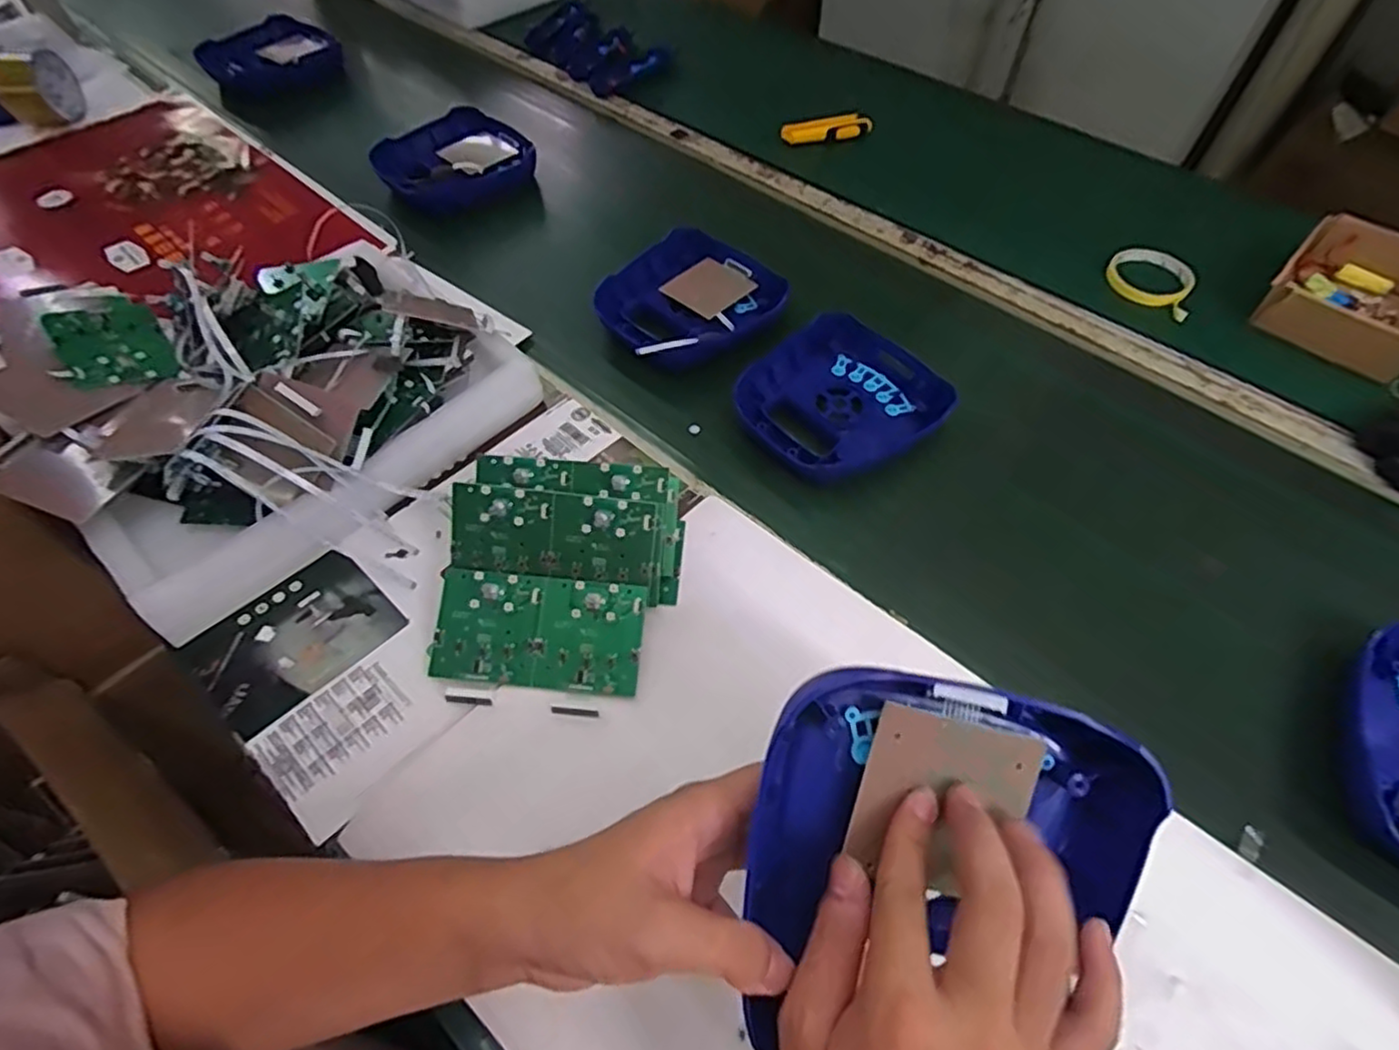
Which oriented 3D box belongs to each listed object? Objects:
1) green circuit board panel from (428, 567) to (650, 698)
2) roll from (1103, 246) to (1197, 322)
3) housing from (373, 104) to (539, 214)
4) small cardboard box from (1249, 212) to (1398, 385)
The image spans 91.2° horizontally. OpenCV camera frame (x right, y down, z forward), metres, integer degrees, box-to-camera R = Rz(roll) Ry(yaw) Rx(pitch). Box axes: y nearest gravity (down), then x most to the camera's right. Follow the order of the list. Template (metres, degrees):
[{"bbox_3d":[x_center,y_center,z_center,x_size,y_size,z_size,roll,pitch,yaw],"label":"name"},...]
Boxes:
[{"bbox_3d":[-0.117,0.078,0.500,0.150,0.007,0.078,6,79,2],"label":"green circuit board panel"},{"bbox_3d":[0.511,-0.275,0.769,0.099,0.019,0.099,0,56,-1],"label":"roll"},{"bbox_3d":[-0.312,-0.465,0.871,0.180,0.036,0.164,-30,61,-19],"label":"housing"},{"bbox_3d":[0.683,-0.235,0.705,0.152,0.051,0.172,40,64,23],"label":"small cardboard box"}]

